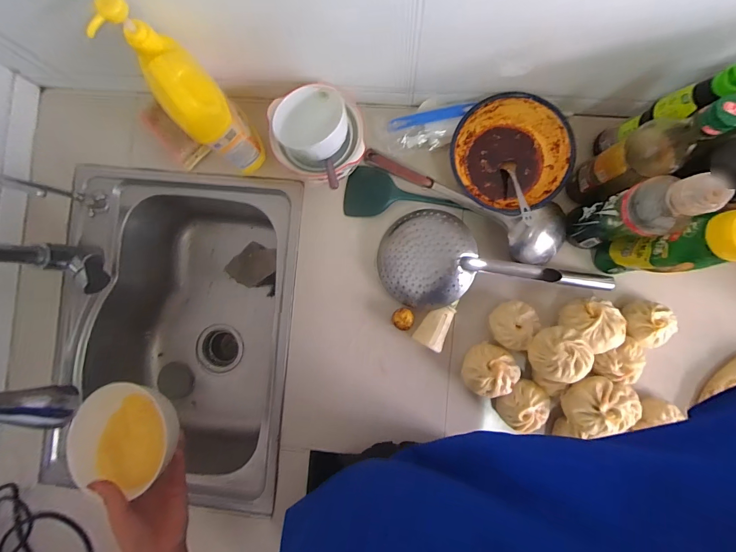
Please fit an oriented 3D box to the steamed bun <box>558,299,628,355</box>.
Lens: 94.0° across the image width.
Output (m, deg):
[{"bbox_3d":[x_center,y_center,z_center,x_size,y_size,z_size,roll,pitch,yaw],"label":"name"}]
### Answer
[{"bbox_3d":[0.345,0.074,0.525,0.070,0.056,0.075,0,89,4],"label":"steamed bun"}]

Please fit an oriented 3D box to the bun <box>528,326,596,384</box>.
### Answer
[{"bbox_3d":[0.279,0.113,0.492,0.078,0.040,0.077,8,89,4],"label":"bun"}]

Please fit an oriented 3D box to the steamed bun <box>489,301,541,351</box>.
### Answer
[{"bbox_3d":[0.228,0.075,0.540,0.066,0.048,0.071,0,89,4],"label":"steamed bun"}]

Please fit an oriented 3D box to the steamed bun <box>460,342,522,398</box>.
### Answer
[{"bbox_3d":[0.192,0.149,0.538,0.085,0.057,0.079,19,90,4],"label":"steamed bun"}]

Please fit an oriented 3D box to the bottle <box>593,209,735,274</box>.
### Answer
[{"bbox_3d":[0.387,-0.033,0.439,0.060,0.212,0.061,7,89,4],"label":"bottle"}]

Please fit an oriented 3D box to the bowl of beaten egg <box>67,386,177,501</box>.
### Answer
[{"bbox_3d":[-0.322,0.221,0.459,0.140,0.065,0.134,0,89,4],"label":"bowl of beaten egg"}]

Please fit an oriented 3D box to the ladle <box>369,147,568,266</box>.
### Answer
[{"bbox_3d":[0.148,-0.117,0.530,0.348,0.051,0.092,24,91,4],"label":"ladle"}]

